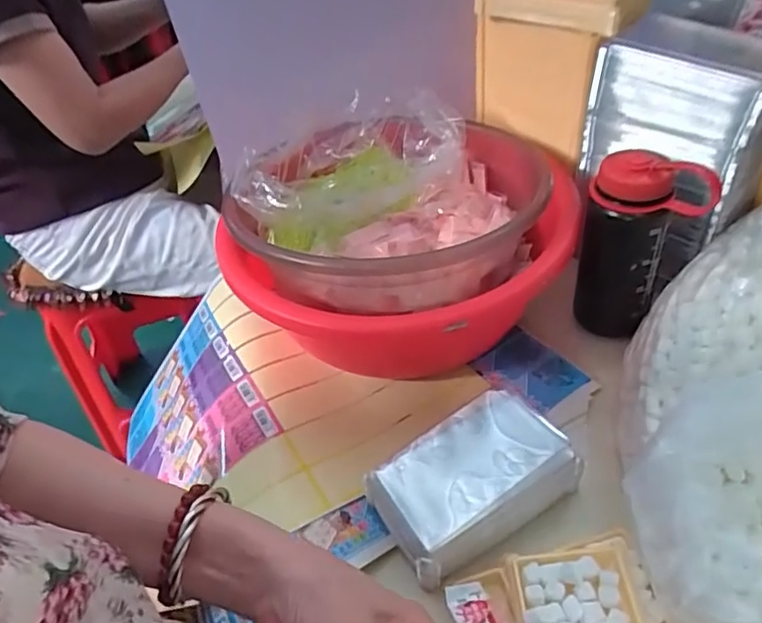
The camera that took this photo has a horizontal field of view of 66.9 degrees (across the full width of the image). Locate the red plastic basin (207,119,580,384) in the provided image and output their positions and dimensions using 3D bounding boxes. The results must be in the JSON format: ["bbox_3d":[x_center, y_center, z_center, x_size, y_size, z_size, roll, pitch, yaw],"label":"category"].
[{"bbox_3d":[0.020,-0.056,0.546,0.277,0.152,0.288,-5,43,5],"label":"red plastic basin"}]

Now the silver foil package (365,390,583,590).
[{"bbox_3d":[0.066,0.120,0.419,0.136,0.046,0.084,-29,46,-19],"label":"silver foil package"}]

